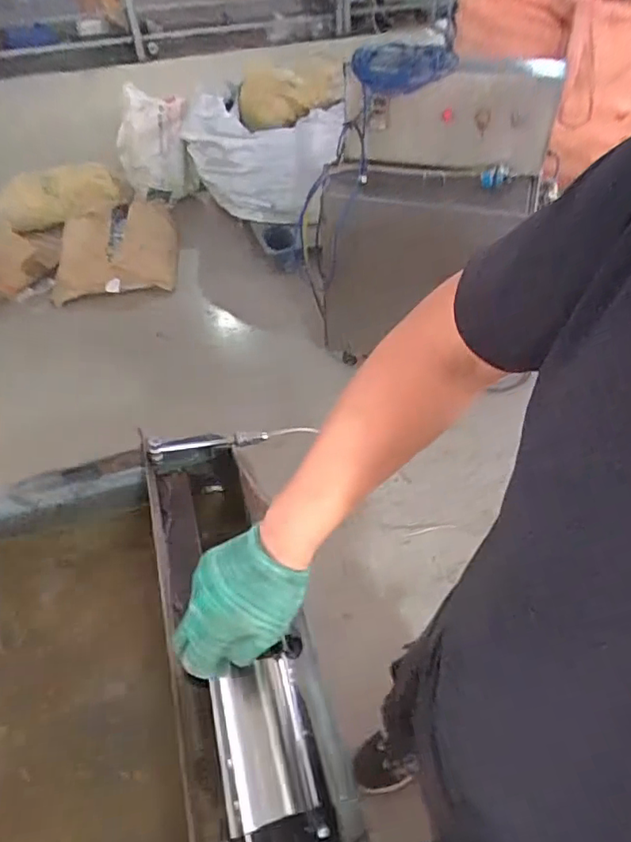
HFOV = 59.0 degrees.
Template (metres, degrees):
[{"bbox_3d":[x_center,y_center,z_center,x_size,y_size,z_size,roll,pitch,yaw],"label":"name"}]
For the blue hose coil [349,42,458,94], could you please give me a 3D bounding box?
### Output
[{"bbox_3d":[0.247,-1.020,1.598,0.268,0.088,0.225,-21,51,-17],"label":"blue hose coil"}]

